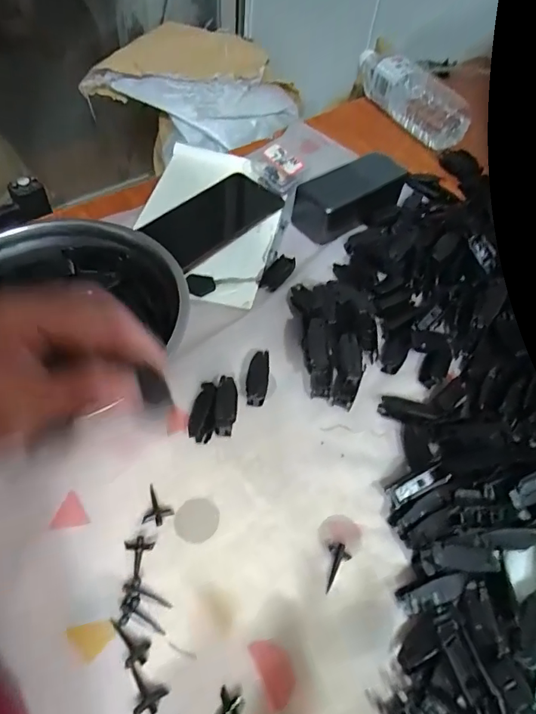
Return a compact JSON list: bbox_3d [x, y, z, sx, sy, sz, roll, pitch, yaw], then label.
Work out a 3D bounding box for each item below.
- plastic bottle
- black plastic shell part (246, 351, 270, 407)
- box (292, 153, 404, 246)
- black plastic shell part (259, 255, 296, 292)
[{"bbox_3d":[0.191,-0.364,0.639,0.052,0.070,0.206,-30,63,-23],"label":"plastic bottle"},{"bbox_3d":[-0.009,0.018,0.389,0.018,0.013,0.046,7,55,-1],"label":"black plastic shell part"},{"bbox_3d":[0.095,-0.181,0.507,0.127,0.044,0.060,-26,61,-21],"label":"box"},{"bbox_3d":[0.009,-0.085,0.455,0.024,0.004,0.047,29,58,14],"label":"black plastic shell part"}]

